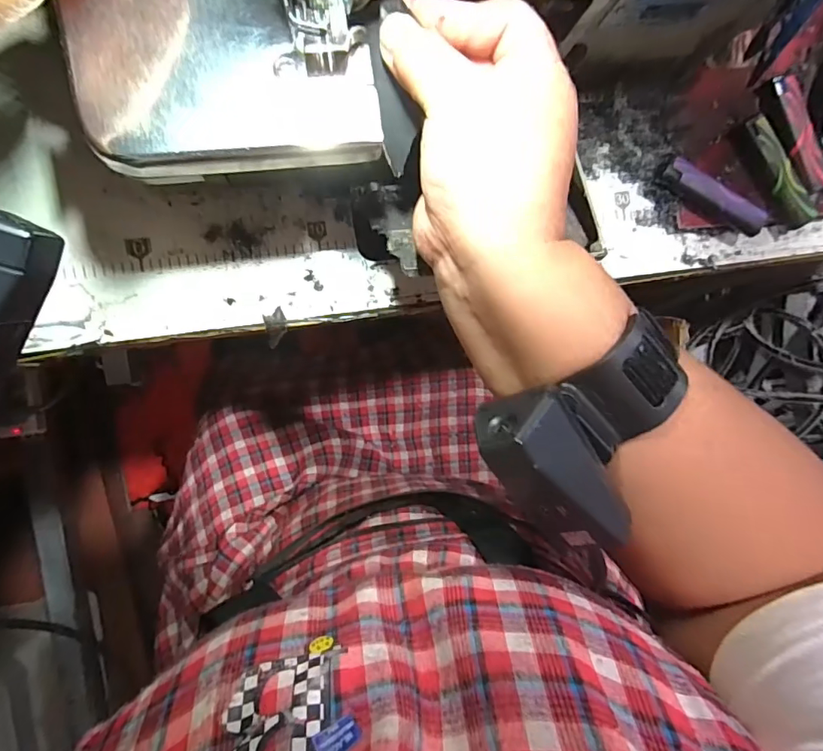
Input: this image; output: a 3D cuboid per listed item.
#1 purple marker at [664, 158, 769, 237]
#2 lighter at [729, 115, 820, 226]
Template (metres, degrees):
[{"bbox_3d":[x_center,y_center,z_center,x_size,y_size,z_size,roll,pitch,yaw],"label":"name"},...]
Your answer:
[{"bbox_3d":[0.195,-0.114,0.314,0.075,0.016,0.016,29,86,-8],"label":"purple marker"},{"bbox_3d":[0.242,-0.135,0.323,0.022,0.013,0.079,-32,95,-7],"label":"lighter"}]

